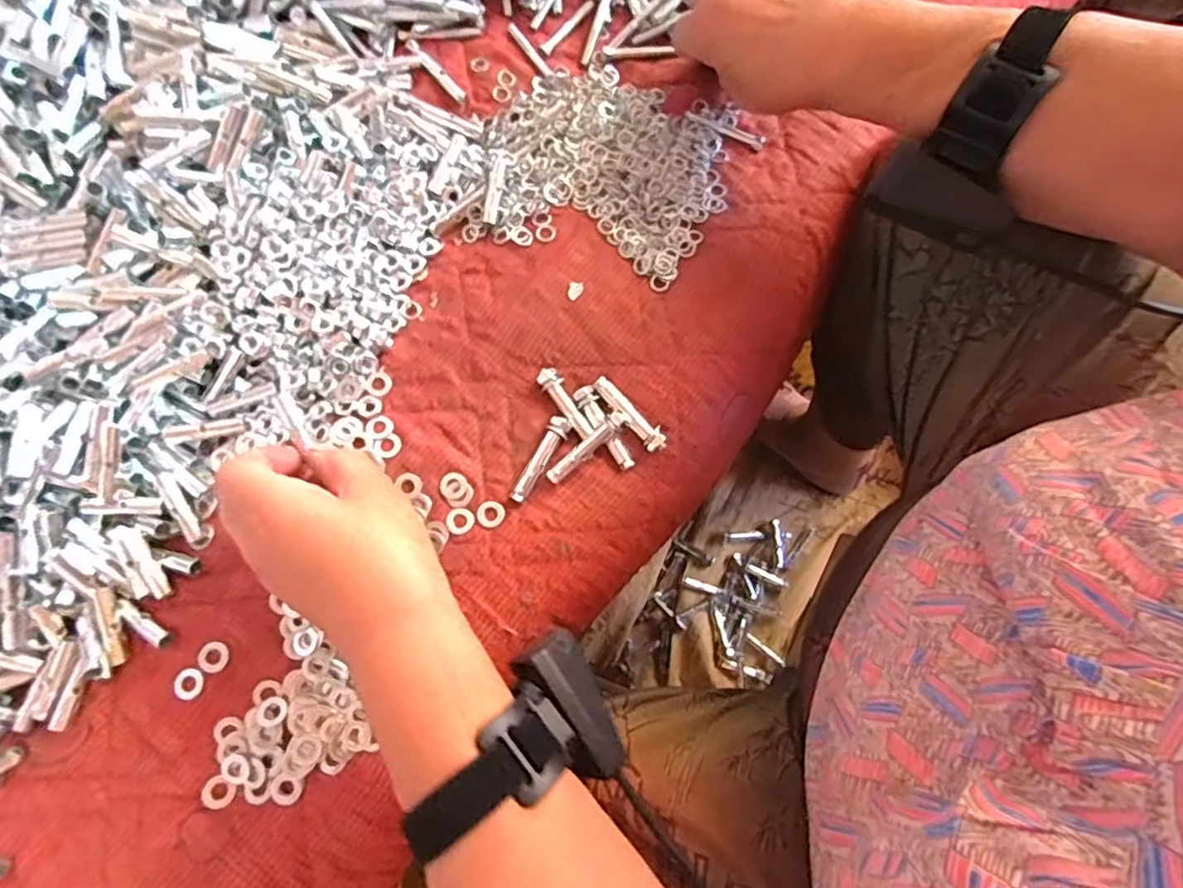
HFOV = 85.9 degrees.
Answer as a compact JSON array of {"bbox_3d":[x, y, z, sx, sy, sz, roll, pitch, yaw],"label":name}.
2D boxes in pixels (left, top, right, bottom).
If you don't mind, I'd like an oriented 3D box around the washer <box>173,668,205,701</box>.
[{"bbox_3d":[-0.221,0.132,0.348,0.015,0.004,0.016,0,75,0],"label":"washer"}]

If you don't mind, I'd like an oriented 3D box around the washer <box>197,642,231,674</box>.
[{"bbox_3d":[-0.211,0.119,0.354,0.016,0.004,0.015,0,75,0],"label":"washer"}]

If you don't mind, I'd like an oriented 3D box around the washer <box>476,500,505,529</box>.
[{"bbox_3d":[-0.060,0.041,0.377,0.016,0.004,0.016,0,75,0],"label":"washer"}]

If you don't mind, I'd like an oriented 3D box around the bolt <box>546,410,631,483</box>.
[{"bbox_3d":[-0.002,0.001,0.381,0.060,0.012,0.010,-39,79,-10],"label":"bolt"}]

